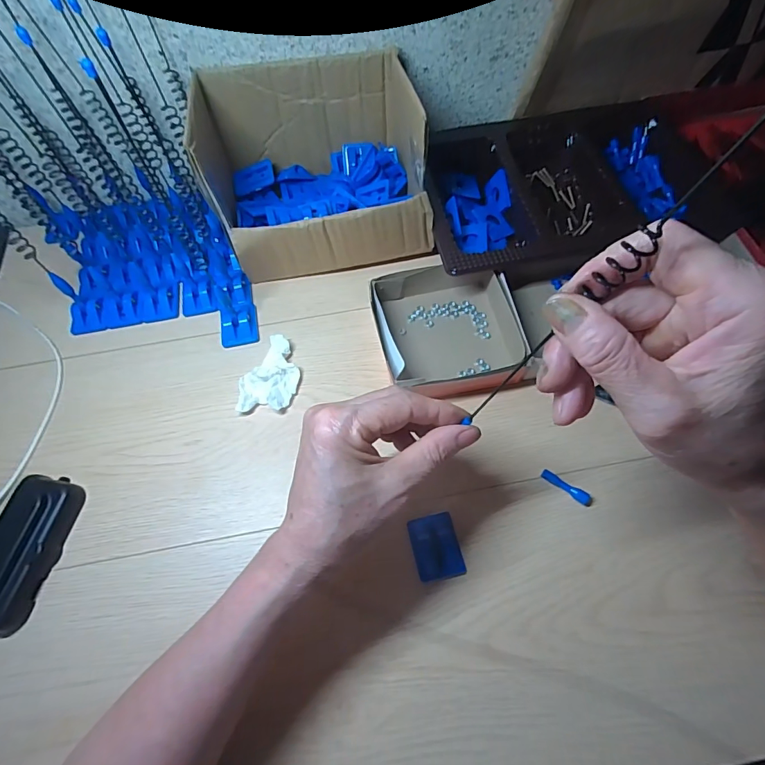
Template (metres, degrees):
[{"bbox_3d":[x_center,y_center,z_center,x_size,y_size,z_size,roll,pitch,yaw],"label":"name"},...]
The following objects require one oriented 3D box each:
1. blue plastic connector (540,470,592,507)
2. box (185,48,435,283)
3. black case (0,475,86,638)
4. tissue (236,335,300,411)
[{"bbox_3d":[0.146,0.083,0.342,0.042,0.006,0.009,35,72,16],"label":"blue plastic connector"},{"bbox_3d":[-0.065,-0.209,0.426,0.199,0.108,0.161,-10,66,-2],"label":"box"},{"bbox_3d":[-0.275,0.127,0.327,0.048,0.027,0.109,10,67,7],"label":"black case"},{"bbox_3d":[-0.102,-0.009,0.391,0.050,0.014,0.072,-2,66,2],"label":"tissue"}]

